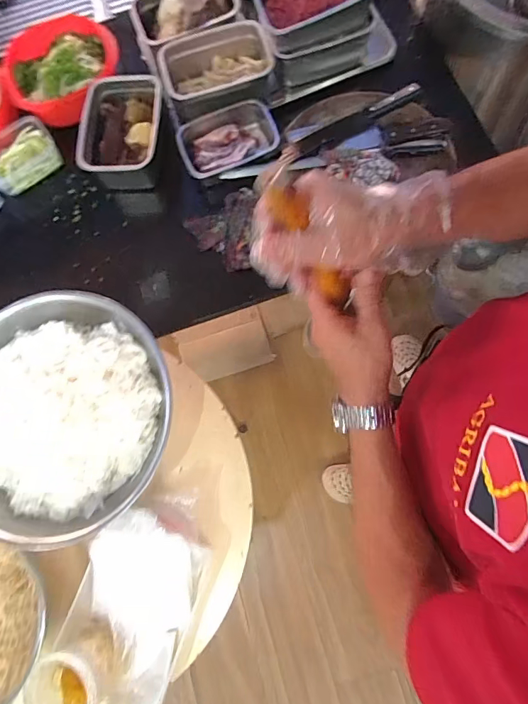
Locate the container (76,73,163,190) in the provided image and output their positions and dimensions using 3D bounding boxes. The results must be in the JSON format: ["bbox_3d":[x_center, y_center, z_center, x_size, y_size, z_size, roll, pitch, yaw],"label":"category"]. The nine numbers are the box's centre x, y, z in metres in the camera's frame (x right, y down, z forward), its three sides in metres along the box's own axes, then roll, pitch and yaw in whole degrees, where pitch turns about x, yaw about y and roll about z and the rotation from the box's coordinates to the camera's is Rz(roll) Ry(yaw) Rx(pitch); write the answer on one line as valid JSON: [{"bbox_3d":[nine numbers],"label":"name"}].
[{"bbox_3d":[-0.282,-0.442,0.869,0.152,0.086,0.220,0,79,3],"label":"container"}]

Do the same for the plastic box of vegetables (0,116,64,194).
[{"bbox_3d":[-0.512,-0.411,0.896,0.152,0.052,0.112,-33,79,-3],"label":"plastic box of vegetables"}]

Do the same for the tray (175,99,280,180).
[{"bbox_3d":[-0.070,-0.422,0.855,0.193,0.051,0.145,-15,78,0],"label":"tray"}]

